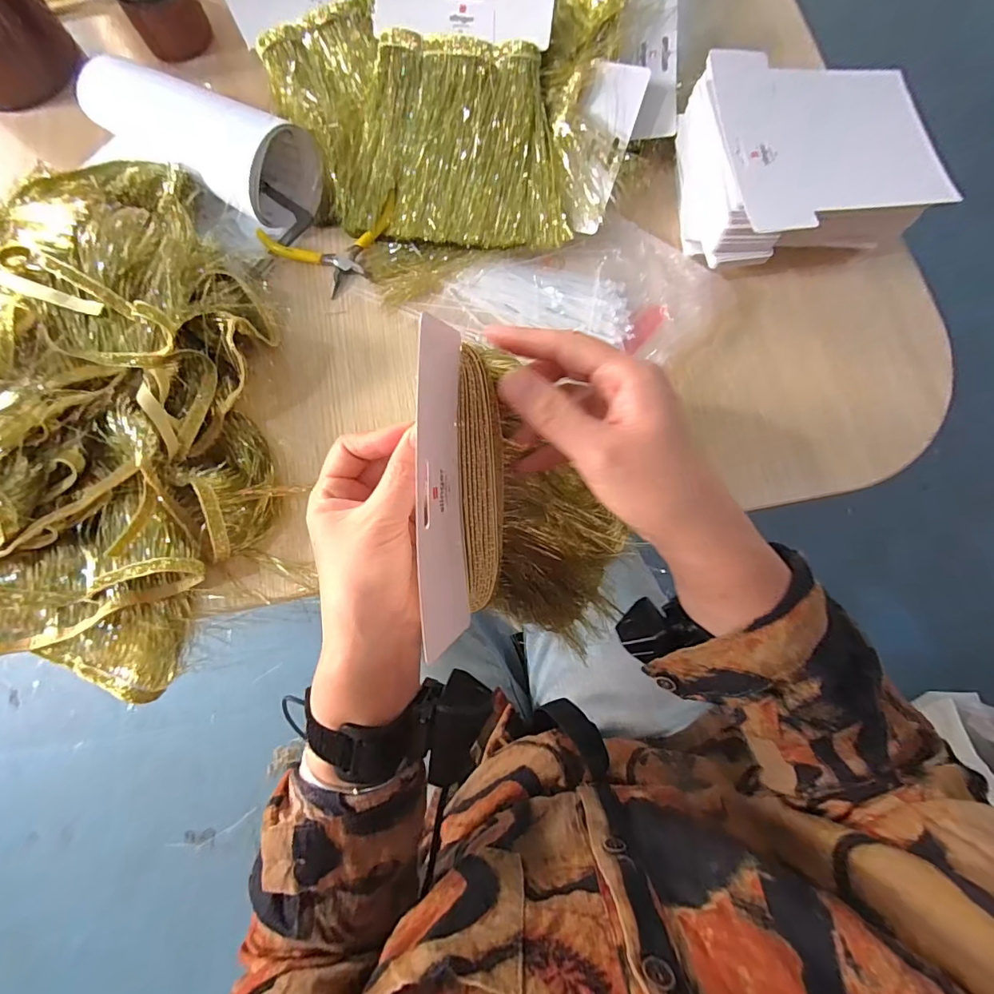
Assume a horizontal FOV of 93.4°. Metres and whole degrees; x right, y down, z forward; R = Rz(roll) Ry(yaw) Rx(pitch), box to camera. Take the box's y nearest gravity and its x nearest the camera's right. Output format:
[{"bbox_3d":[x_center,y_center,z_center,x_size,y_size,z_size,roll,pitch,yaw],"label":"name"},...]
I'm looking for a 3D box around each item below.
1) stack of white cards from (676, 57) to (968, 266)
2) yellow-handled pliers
[{"bbox_3d":[0.269,-0.304,0.431,0.200,0.071,0.181,-8,77,-2],"label":"stack of white cards"},{"bbox_3d":[-0.150,-0.232,0.437,0.131,0.019,0.075,-17,77,-4],"label":"yellow-handled pliers"}]

